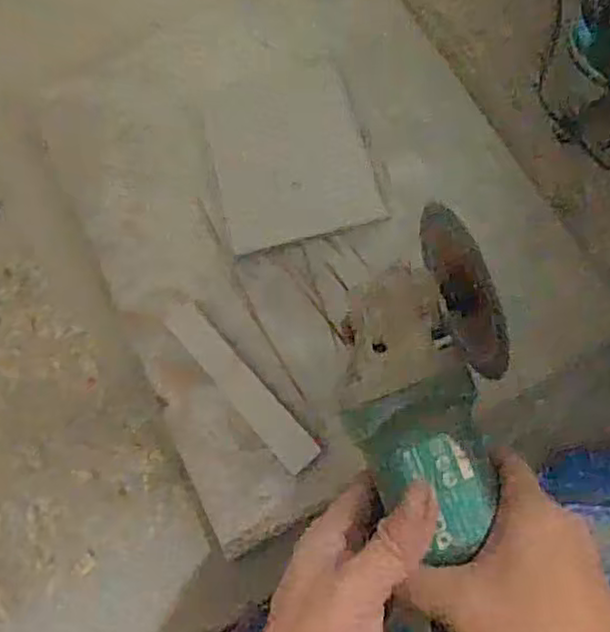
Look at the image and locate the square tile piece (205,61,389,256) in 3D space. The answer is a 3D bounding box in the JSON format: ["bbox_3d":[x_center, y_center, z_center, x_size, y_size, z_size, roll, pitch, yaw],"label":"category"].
[{"bbox_3d":[-0.012,-0.131,0.555,0.121,0.014,0.146,-16,71,-2],"label":"square tile piece"}]

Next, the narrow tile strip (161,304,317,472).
[{"bbox_3d":[-0.049,0.049,0.496,0.025,0.008,0.153,-40,74,-10],"label":"narrow tile strip"}]

